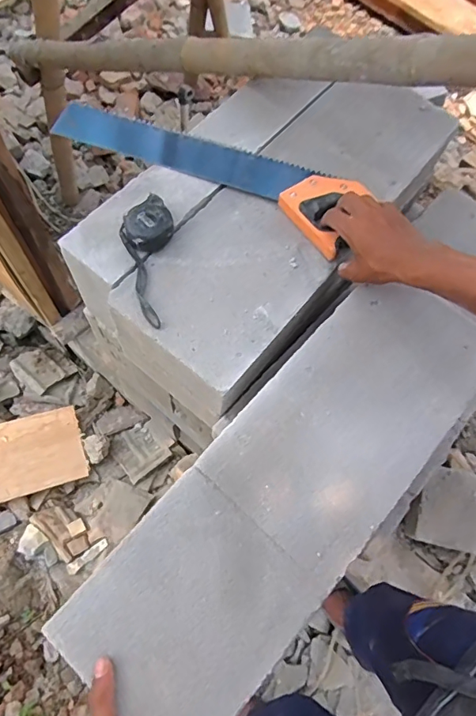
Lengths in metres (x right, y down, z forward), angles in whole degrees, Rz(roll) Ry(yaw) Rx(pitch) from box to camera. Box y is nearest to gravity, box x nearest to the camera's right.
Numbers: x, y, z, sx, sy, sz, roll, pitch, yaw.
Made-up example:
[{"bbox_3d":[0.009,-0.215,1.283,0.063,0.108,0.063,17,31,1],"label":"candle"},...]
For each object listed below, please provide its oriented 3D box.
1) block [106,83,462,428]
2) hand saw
[{"bbox_3d":[0.088,-0.189,0.701,0.210,0.133,0.579,39,70,11],"label":"block"},{"bbox_3d":[-0.050,-0.270,0.670,0.437,0.034,0.120,23,73,8],"label":"hand saw"}]

